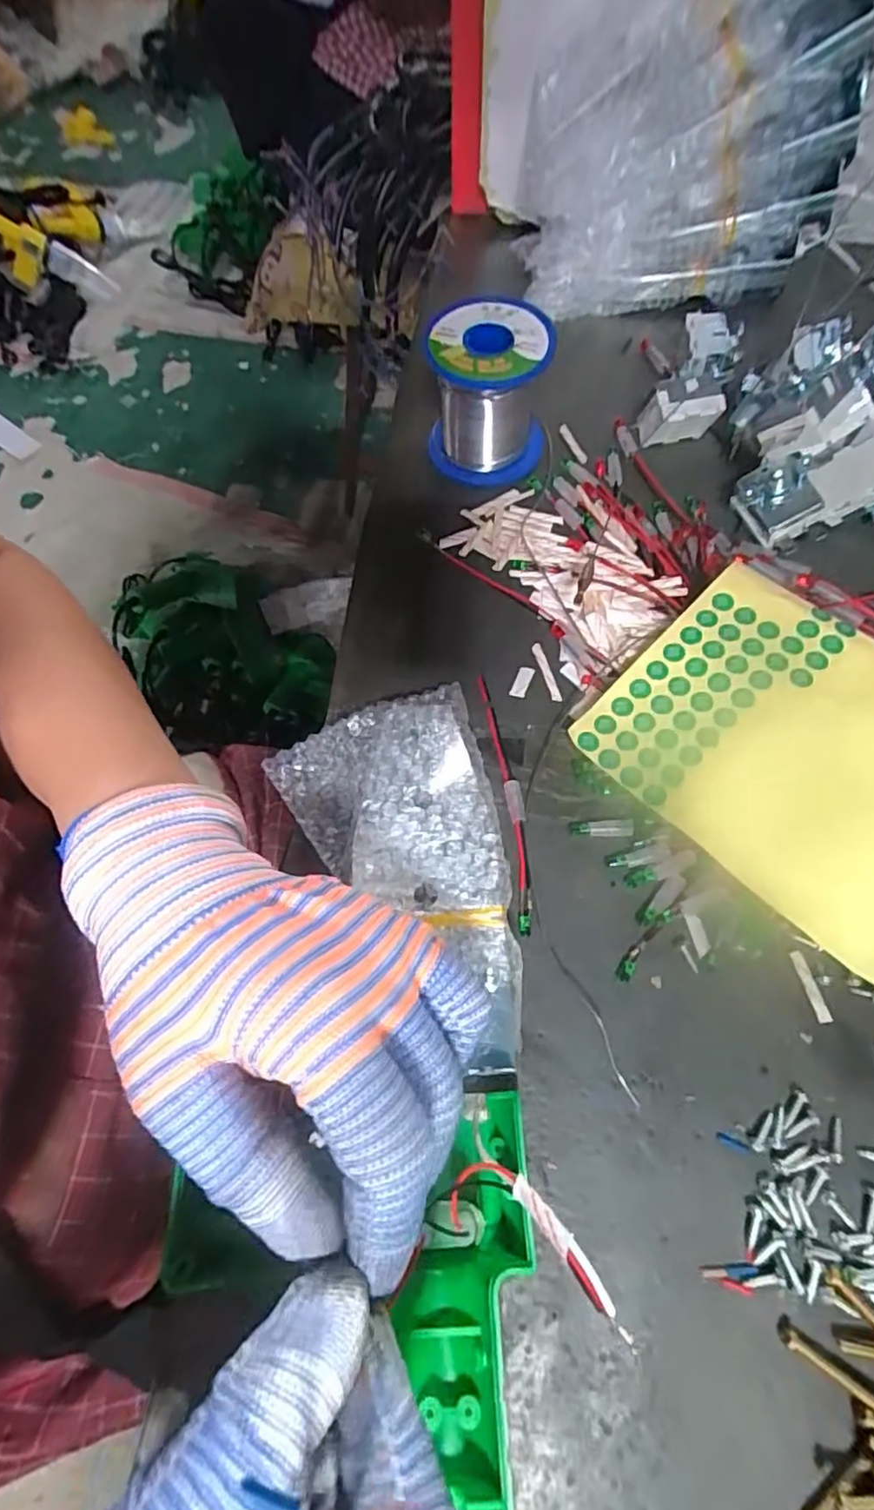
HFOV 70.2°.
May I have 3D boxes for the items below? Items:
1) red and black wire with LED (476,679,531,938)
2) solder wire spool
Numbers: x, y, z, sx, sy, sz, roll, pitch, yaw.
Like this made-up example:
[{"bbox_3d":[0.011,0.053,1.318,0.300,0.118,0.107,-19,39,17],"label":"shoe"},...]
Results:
[{"bbox_3d":[0.032,0.017,0.279,0.009,0.008,0.122,-7,67,0],"label":"red and black wire with LED"},{"bbox_3d":[0.027,-0.195,0.337,0.065,0.061,0.063,6,67,5],"label":"solder wire spool"}]

